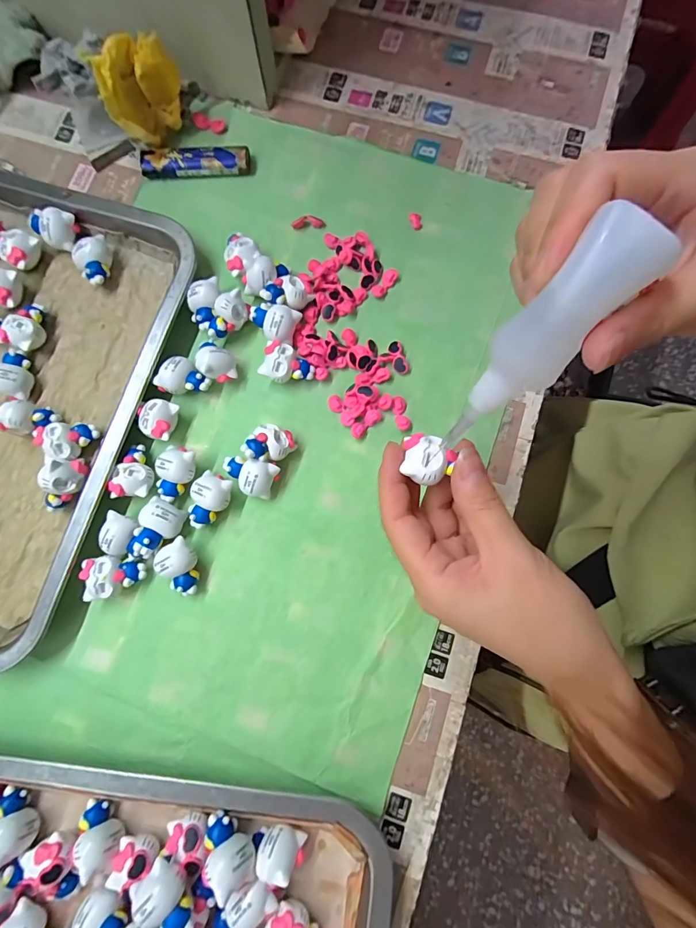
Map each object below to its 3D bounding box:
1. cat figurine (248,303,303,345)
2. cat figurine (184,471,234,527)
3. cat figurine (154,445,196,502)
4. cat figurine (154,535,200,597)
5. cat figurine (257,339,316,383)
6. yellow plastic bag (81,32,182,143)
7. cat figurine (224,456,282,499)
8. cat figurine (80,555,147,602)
[{"bbox_3d":[-0.051,-0.096,0.279,0.034,0.019,0.024,25,81,5],"label":"cat figurine"},{"bbox_3d":[-0.087,0.023,0.260,0.023,0.021,0.034,15,81,4],"label":"cat figurine"},{"bbox_3d":[-0.110,0.007,0.263,0.022,0.020,0.034,13,80,3],"label":"cat figurine"},{"bbox_3d":[-0.103,0.064,0.254,0.021,0.022,0.033,-24,80,-3],"label":"cat figurine"},{"bbox_3d":[-0.040,-0.064,0.275,0.033,0.019,0.025,28,82,6],"label":"cat figurine"},{"bbox_3d":[-0.140,-0.250,0.282,0.022,0.062,0.052,39,83,7],"label":"yellow plastic bag"},{"bbox_3d":[-0.062,0.008,0.262,0.035,0.021,0.022,16,81,4],"label":"cat figurine"},{"bbox_3d":[-0.144,0.069,0.255,0.034,0.020,0.024,-11,80,-1],"label":"cat figurine"}]

